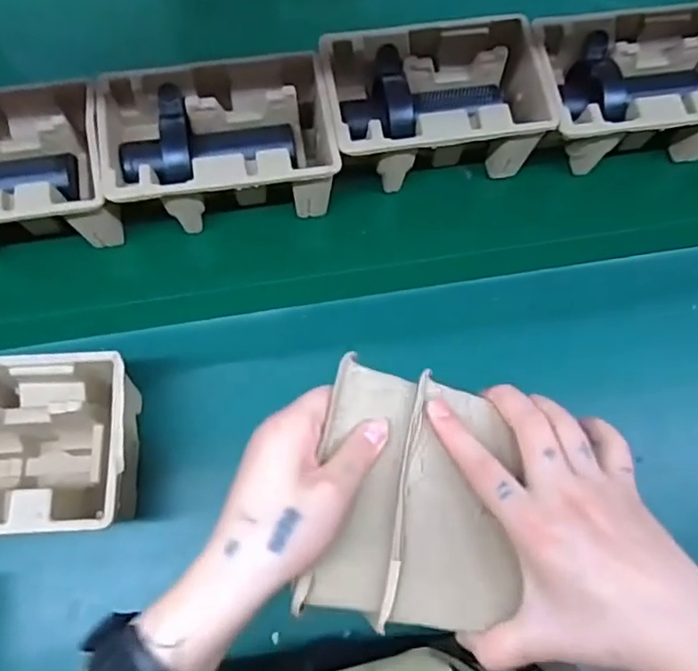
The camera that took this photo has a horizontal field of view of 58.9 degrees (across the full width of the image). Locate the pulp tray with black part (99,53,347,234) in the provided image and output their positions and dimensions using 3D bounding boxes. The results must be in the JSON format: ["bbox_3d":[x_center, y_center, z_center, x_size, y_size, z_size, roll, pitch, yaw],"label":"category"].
[{"bbox_3d":[-0.131,-0.195,0.643,0.223,0.098,0.144,-11,73,-5],"label":"pulp tray with black part"}]

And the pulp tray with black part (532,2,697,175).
[{"bbox_3d":[0.307,-0.267,0.682,0.222,0.100,0.155,-6,73,-3],"label":"pulp tray with black part"}]

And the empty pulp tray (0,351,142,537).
[{"bbox_3d":[-0.308,0.099,0.541,0.247,0.115,0.136,-3,72,-2],"label":"empty pulp tray"}]

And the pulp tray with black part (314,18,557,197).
[{"bbox_3d":[0.088,-0.246,0.666,0.217,0.095,0.144,-9,73,-4],"label":"pulp tray with black part"}]

